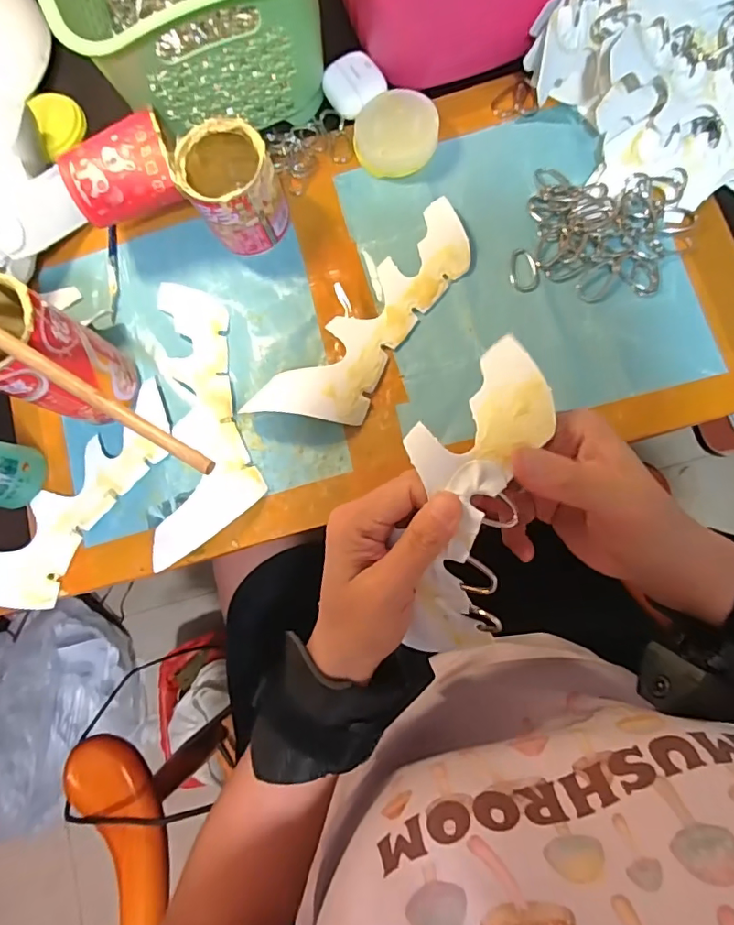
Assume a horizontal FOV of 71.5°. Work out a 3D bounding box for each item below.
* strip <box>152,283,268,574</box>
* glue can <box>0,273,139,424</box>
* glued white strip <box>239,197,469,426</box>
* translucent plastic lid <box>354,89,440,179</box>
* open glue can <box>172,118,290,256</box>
[{"bbox_3d":[-0.125,-0.036,0.398,0.081,0.017,0.218,-3,80,5],"label":"strip"},{"bbox_3d":[-0.221,-0.073,0.358,0.067,0.121,0.062,-1,80,5],"label":"glue can"},{"bbox_3d":[0.008,-0.105,0.391,0.067,0.023,0.217,40,86,10],"label":"glued white strip"},{"bbox_3d":[0.023,-0.263,0.410,0.065,0.012,0.059,4,104,10],"label":"translucent plastic lid"},{"bbox_3d":[-0.101,-0.209,0.391,0.063,0.065,0.067,-1,80,5],"label":"open glue can"}]

